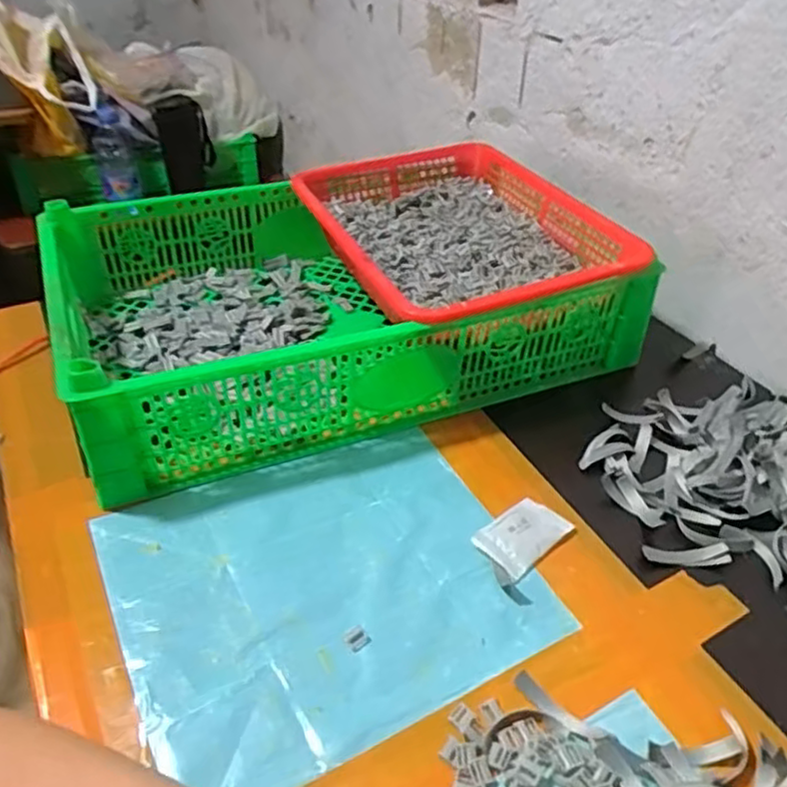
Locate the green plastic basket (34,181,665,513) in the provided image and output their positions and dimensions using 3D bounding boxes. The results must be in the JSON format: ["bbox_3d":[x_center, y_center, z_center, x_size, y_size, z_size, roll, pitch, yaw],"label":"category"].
[{"bbox_3d":[-0.050,-0.091,0.620,0.457,0.109,0.282,-15,40,-21],"label":"green plastic basket"}]

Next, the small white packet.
[{"bbox_3d":[0.084,0.096,0.458,0.070,0.010,0.038,-30,48,-35],"label":"small white packet"}]

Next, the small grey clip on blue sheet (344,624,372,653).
[{"bbox_3d":[-0.021,0.142,0.399,0.013,0.004,0.013,-27,46,-33],"label":"small grey clip on blue sheet"}]

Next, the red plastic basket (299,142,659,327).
[{"bbox_3d":[0.061,-0.145,0.650,0.256,0.077,0.309,-13,40,-19],"label":"red plastic basket"}]

